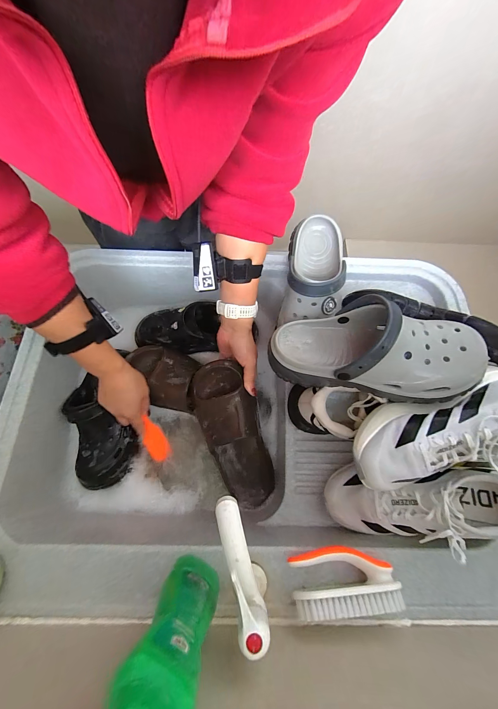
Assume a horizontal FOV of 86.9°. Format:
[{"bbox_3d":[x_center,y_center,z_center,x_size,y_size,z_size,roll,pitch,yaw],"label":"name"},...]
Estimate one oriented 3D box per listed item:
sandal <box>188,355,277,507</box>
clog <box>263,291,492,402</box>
[{"bbox_3d":[-0.028,0.149,0.485,0.104,0.069,0.272,-19,93,-8],"label":"sandal"},{"bbox_3d":[0.166,-0.012,0.353,0.275,0.118,0.115,6,69,19],"label":"clog"}]

